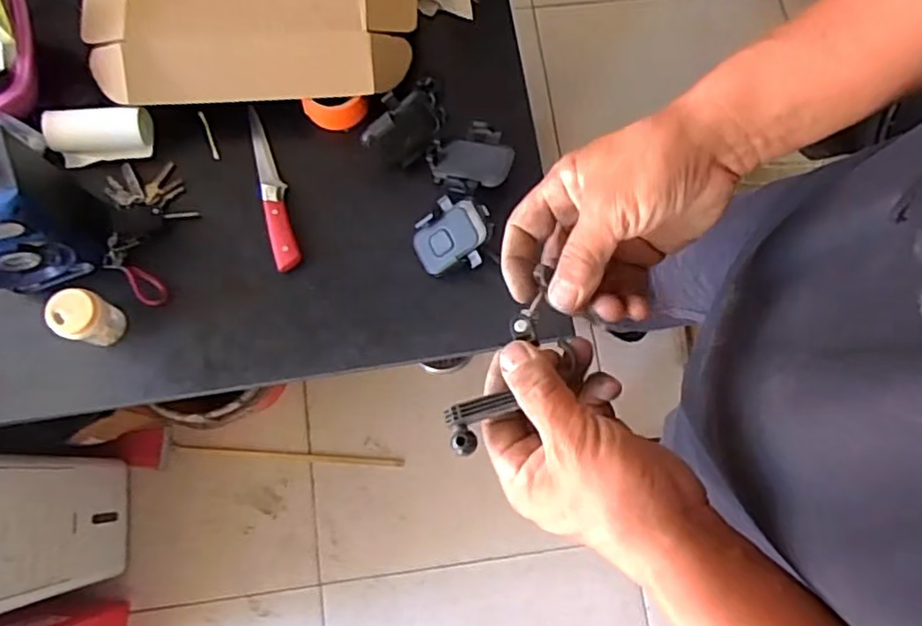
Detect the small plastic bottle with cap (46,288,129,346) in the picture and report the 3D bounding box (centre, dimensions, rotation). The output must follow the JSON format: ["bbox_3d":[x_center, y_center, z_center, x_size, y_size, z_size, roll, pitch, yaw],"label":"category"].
[{"bbox_3d":[-0.448,0.007,0.785,0.059,0.077,0.056,1,76,-2],"label":"small plastic bottle with cap"}]

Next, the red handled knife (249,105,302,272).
[{"bbox_3d":[-0.250,-0.167,0.869,0.034,0.019,0.233,-14,77,-6],"label":"red handled knife"}]

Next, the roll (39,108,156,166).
[{"bbox_3d":[-0.471,-0.235,0.853,0.134,0.048,0.060,-9,76,-5],"label":"roll"}]

